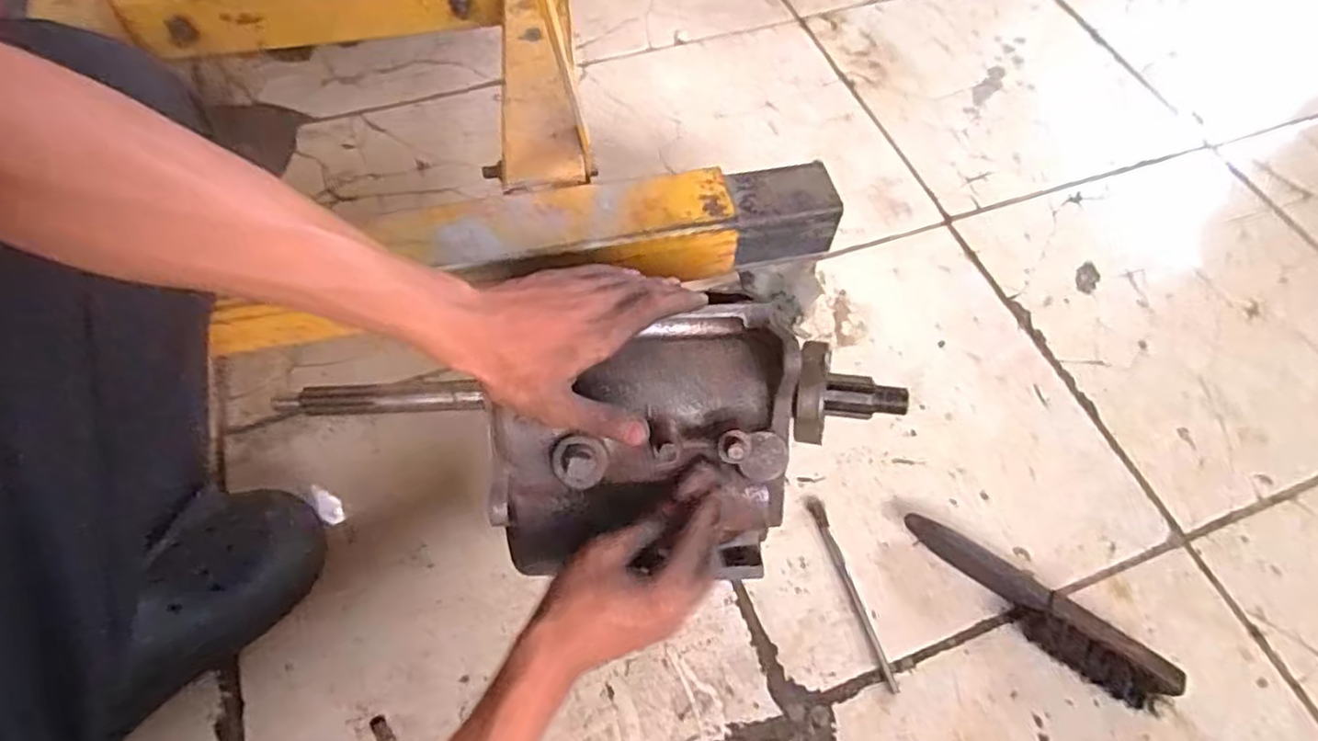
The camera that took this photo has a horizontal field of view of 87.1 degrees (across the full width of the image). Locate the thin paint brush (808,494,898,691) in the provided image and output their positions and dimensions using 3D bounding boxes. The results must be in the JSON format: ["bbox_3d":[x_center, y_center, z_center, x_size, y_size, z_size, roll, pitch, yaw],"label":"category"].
[{"bbox_3d":[0.167,0.192,0.606,0.014,0.005,0.170,-13,63,-9],"label":"thin paint brush"}]

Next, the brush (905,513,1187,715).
[{"bbox_3d":[0.315,0.199,0.584,0.228,0.030,0.043,36,66,17],"label":"brush"}]

